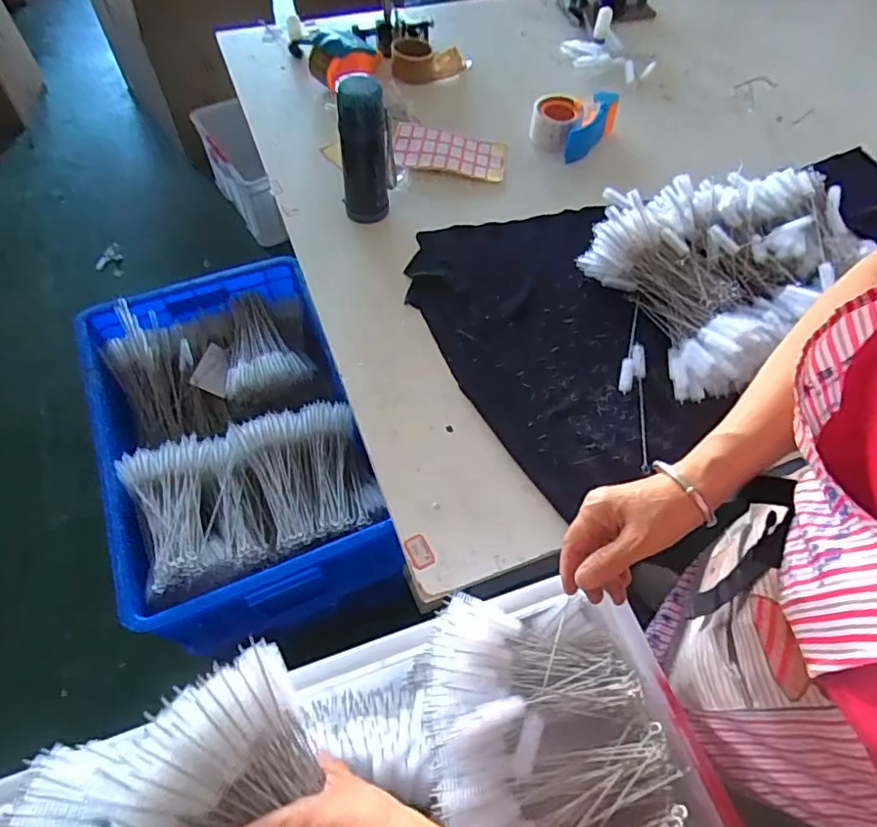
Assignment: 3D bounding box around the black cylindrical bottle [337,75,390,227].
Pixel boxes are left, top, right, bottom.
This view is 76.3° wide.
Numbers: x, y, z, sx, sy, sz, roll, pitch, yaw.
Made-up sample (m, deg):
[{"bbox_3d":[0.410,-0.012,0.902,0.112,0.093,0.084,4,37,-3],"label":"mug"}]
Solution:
[{"bbox_3d":[-0.107,-0.378,0.805,0.062,0.194,0.056,-1,60,-4],"label":"black cylindrical bottle"}]

